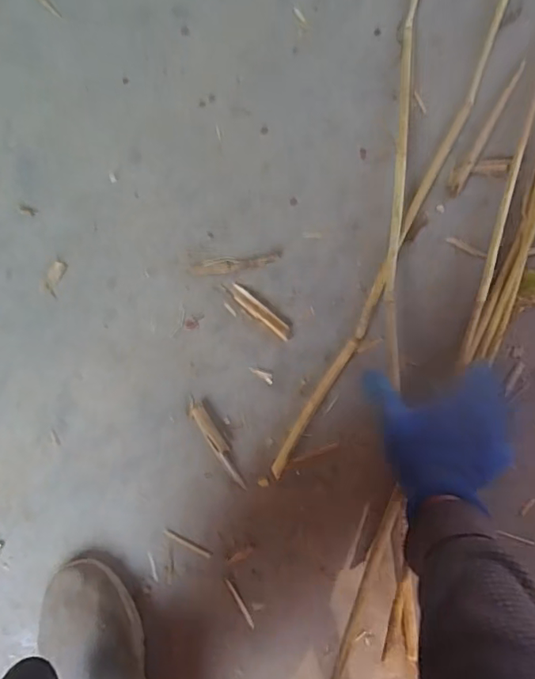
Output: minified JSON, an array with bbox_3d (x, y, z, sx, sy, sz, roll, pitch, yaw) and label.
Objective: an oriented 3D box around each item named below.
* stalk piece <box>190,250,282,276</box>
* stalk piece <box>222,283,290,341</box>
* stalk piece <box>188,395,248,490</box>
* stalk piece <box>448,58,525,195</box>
[{"bbox_3d":[-0.037,-0.087,0.608,0.105,0.014,0.018,-12,83,3],"label":"stalk piece"},{"bbox_3d":[-0.011,-0.033,0.609,0.092,0.004,0.018,40,89,7],"label":"stalk piece"},{"bbox_3d":[-0.057,0.115,0.593,0.017,0.007,0.113,-35,83,1],"label":"stalk piece"},{"bbox_3d":[0.248,-0.241,0.601,0.017,0.006,0.168,28,87,7],"label":"stalk piece"}]

